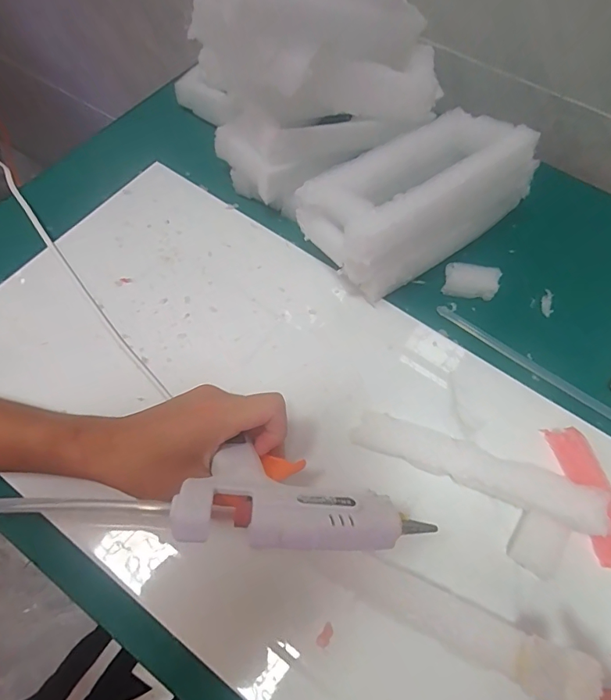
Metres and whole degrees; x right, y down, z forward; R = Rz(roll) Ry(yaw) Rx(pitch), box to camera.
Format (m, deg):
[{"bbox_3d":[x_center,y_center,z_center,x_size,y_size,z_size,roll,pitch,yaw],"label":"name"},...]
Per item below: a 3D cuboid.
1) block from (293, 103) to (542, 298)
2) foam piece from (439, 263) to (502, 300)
[{"bbox_3d":[0.106,-0.138,0.400,0.227,0.099,0.092,-33,69,-19],"label":"block"},{"bbox_3d":[0.154,-0.064,0.412,0.049,0.022,0.025,7,62,0],"label":"foam piece"}]

